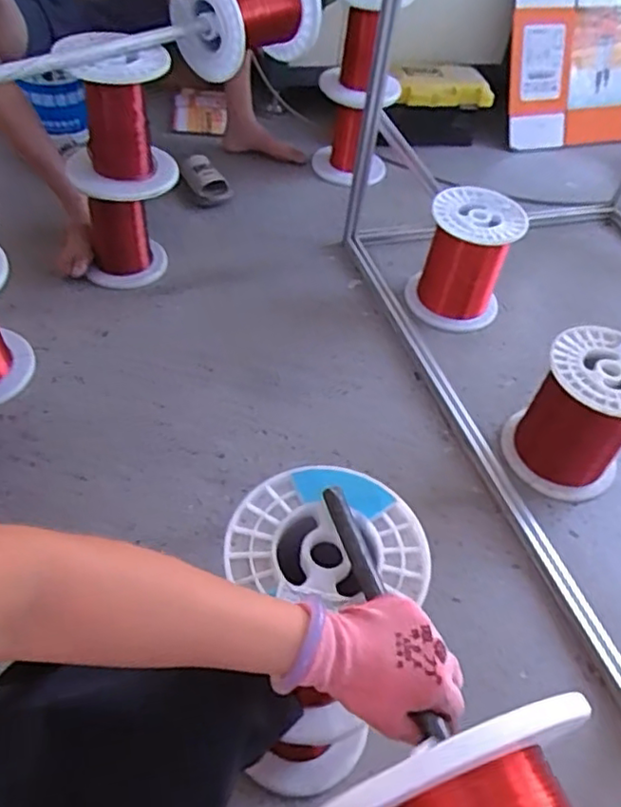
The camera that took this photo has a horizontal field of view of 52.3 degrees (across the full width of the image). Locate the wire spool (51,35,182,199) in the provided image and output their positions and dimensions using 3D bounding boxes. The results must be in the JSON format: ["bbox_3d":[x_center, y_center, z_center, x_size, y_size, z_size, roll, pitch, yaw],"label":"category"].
[{"bbox_3d":[-0.381,-0.551,1.238,0.217,0.276,0.218,-1,48,-9],"label":"wire spool"}]

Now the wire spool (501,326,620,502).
[{"bbox_3d":[0.476,0.021,1.116,0.193,0.231,0.196,3,50,-3],"label":"wire spool"}]

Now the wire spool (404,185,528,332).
[{"bbox_3d":[0.337,-0.319,1.393,0.199,0.237,0.195,3,50,-3],"label":"wire spool"}]

